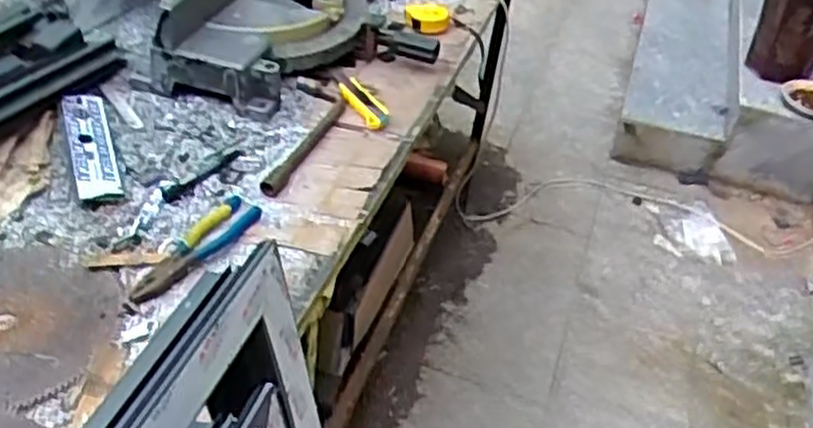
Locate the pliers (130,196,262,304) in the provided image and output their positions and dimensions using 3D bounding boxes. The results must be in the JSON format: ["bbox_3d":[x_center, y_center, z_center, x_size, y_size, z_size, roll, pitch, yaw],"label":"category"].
[{"bbox_3d":[-0.249,0.038,0.950,0.062,0.016,0.201,24,42,19],"label":"pliers"}]

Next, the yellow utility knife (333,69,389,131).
[{"bbox_3d":[-0.072,-0.179,1.227,0.043,0.014,0.167,-14,44,-25],"label":"yellow utility knife"}]

